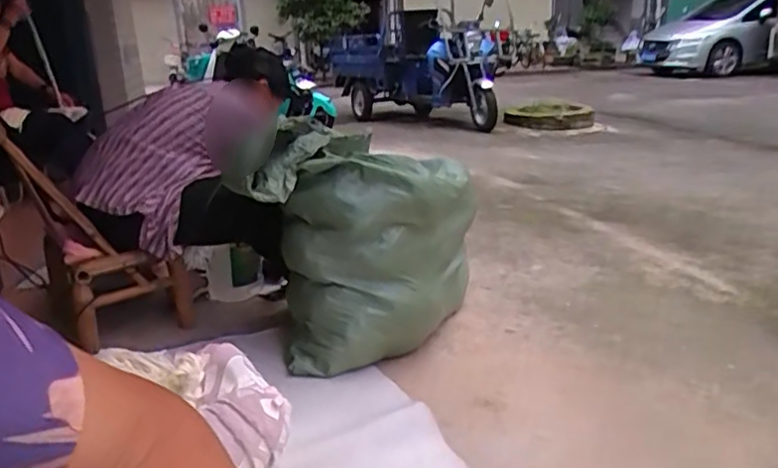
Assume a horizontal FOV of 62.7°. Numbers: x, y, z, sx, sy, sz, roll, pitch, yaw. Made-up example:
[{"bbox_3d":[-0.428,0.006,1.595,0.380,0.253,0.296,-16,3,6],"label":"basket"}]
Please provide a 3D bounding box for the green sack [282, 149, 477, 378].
[{"bbox_3d":[-0.017,0.046,1.567,0.454,0.495,0.373,-2,17,3],"label":"green sack"}]

